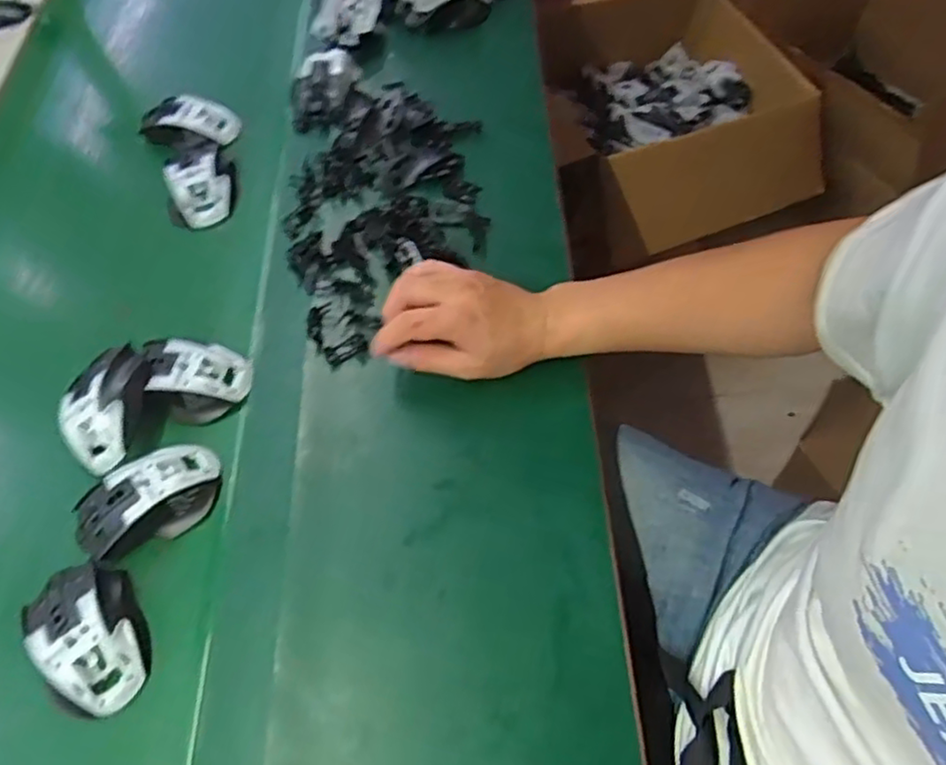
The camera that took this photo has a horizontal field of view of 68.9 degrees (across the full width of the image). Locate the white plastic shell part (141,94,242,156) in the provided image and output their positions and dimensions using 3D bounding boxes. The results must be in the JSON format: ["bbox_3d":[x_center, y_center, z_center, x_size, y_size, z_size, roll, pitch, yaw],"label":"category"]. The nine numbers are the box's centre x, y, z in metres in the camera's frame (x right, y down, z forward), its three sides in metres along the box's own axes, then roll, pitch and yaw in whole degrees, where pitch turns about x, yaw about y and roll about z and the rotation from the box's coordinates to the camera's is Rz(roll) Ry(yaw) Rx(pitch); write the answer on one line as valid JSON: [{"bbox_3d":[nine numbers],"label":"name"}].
[{"bbox_3d":[-0.342,-0.307,0.810,0.117,0.037,0.074,15,61,15],"label":"white plastic shell part"}]

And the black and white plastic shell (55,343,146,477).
[{"bbox_3d":[-0.321,0.016,0.596,0.068,0.034,0.111,3,59,9],"label":"black and white plastic shell"}]

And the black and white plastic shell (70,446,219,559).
[{"bbox_3d":[-0.269,0.094,0.567,0.119,0.036,0.069,-28,61,-11],"label":"black and white plastic shell"}]

